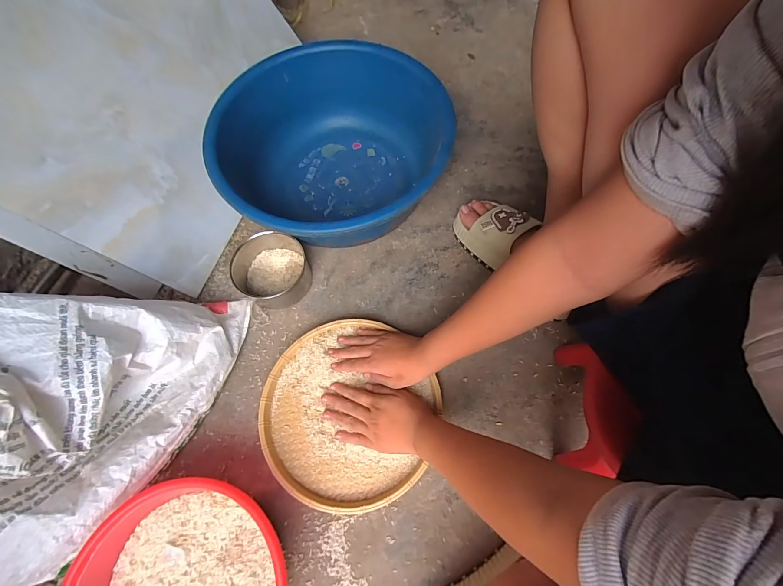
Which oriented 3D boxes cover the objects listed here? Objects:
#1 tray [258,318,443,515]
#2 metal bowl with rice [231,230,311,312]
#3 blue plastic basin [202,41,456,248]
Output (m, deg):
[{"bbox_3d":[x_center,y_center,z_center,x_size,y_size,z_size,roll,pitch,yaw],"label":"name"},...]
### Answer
[{"bbox_3d":[-0.070,0.178,0.526,0.251,0.024,0.271,-38,73,-14],"label":"tray"},{"bbox_3d":[-0.215,-0.043,0.598,0.130,0.063,0.132,0,68,0],"label":"metal bowl with rice"},{"bbox_3d":[-0.106,-0.247,0.622,0.376,0.144,0.388,0,68,0],"label":"blue plastic basin"}]

